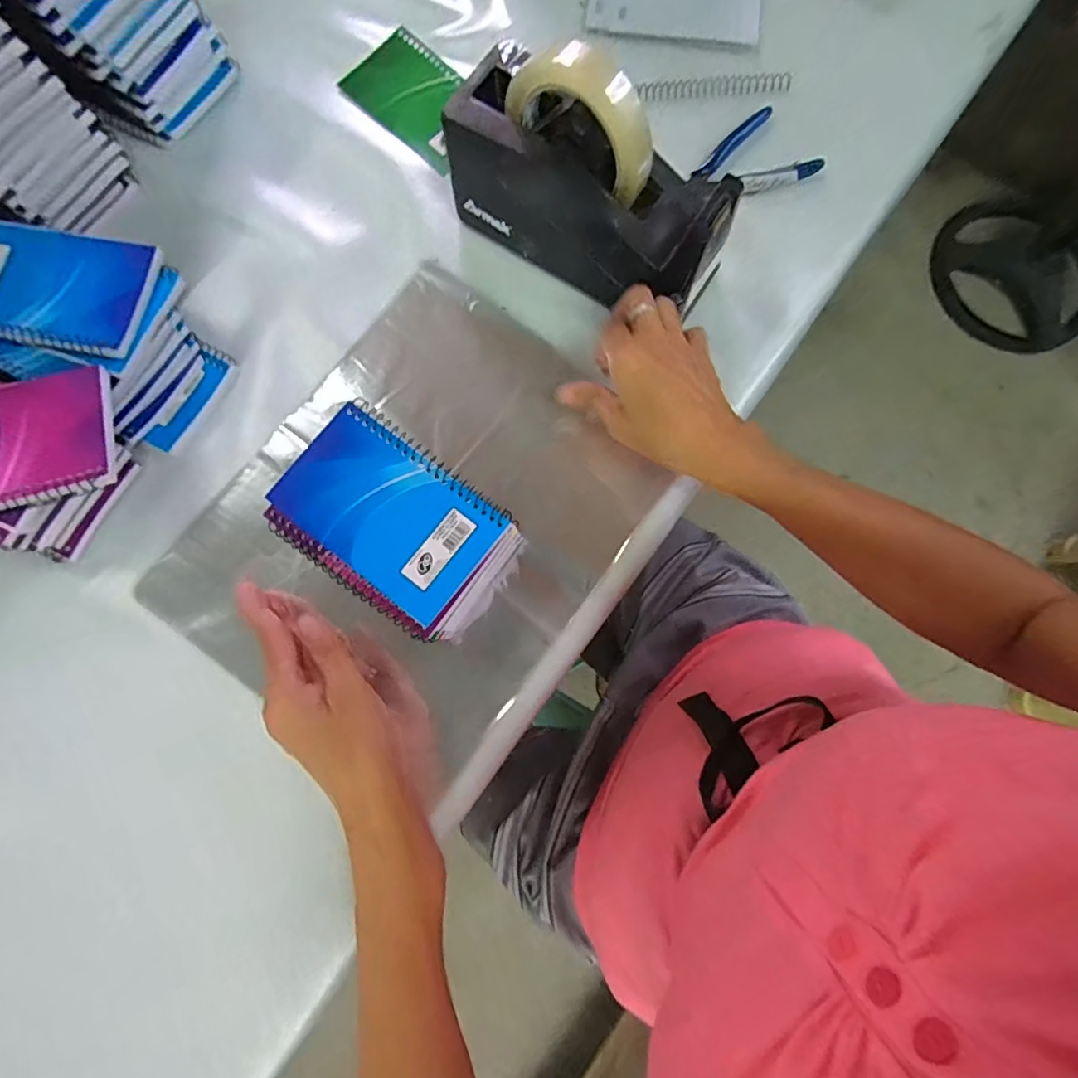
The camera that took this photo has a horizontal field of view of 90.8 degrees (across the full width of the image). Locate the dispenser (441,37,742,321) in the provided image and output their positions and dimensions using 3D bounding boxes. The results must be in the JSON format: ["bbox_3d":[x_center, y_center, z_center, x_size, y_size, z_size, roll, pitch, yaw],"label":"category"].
[{"bbox_3d":[0.036,-0.244,0.361,0.201,0.115,0.072,32,81,5],"label":"dispenser"}]

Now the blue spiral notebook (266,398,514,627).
[{"bbox_3d":[-0.092,-0.019,0.327,0.129,0.006,0.082,38,82,6],"label":"blue spiral notebook"}]

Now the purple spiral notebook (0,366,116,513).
[{"bbox_3d":[-0.337,-0.059,0.334,0.134,0.012,0.085,-13,80,-3],"label":"purple spiral notebook"}]

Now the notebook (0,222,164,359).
[{"bbox_3d":[-0.330,-0.170,0.353,0.134,0.011,0.083,11,80,1],"label":"notebook"}]

